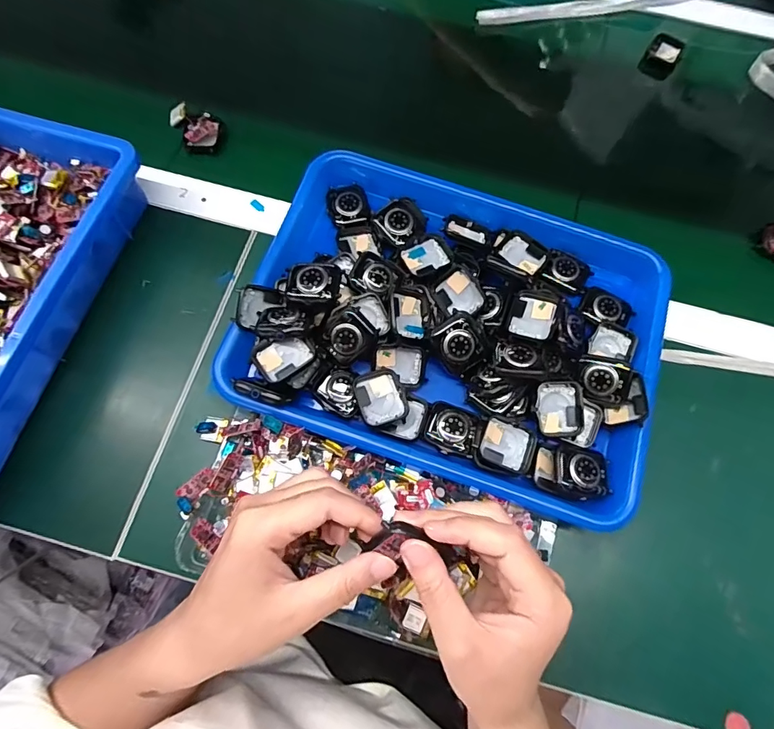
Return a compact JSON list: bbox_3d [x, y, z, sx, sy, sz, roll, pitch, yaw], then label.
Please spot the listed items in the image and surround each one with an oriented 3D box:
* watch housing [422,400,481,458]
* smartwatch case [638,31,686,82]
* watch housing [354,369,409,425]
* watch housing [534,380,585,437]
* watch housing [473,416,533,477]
[{"bbox_3d":[0.050,0.048,0.347,0.039,0.008,0.037,17,71,3],"label":"watch housing"},{"bbox_3d":[0.317,-0.354,0.525,0.037,0.020,0.044,31,72,8],"label":"smartwatch case"},{"bbox_3d":[-0.005,0.026,0.351,0.035,0.009,0.043,-15,72,-8],"label":"watch housing"},{"bbox_3d":[0.131,0.034,0.350,0.040,0.009,0.040,-1,83,-4],"label":"watch housing"},{"bbox_3d":[0.088,0.062,0.339,0.041,0.014,0.037,17,71,3],"label":"watch housing"}]

